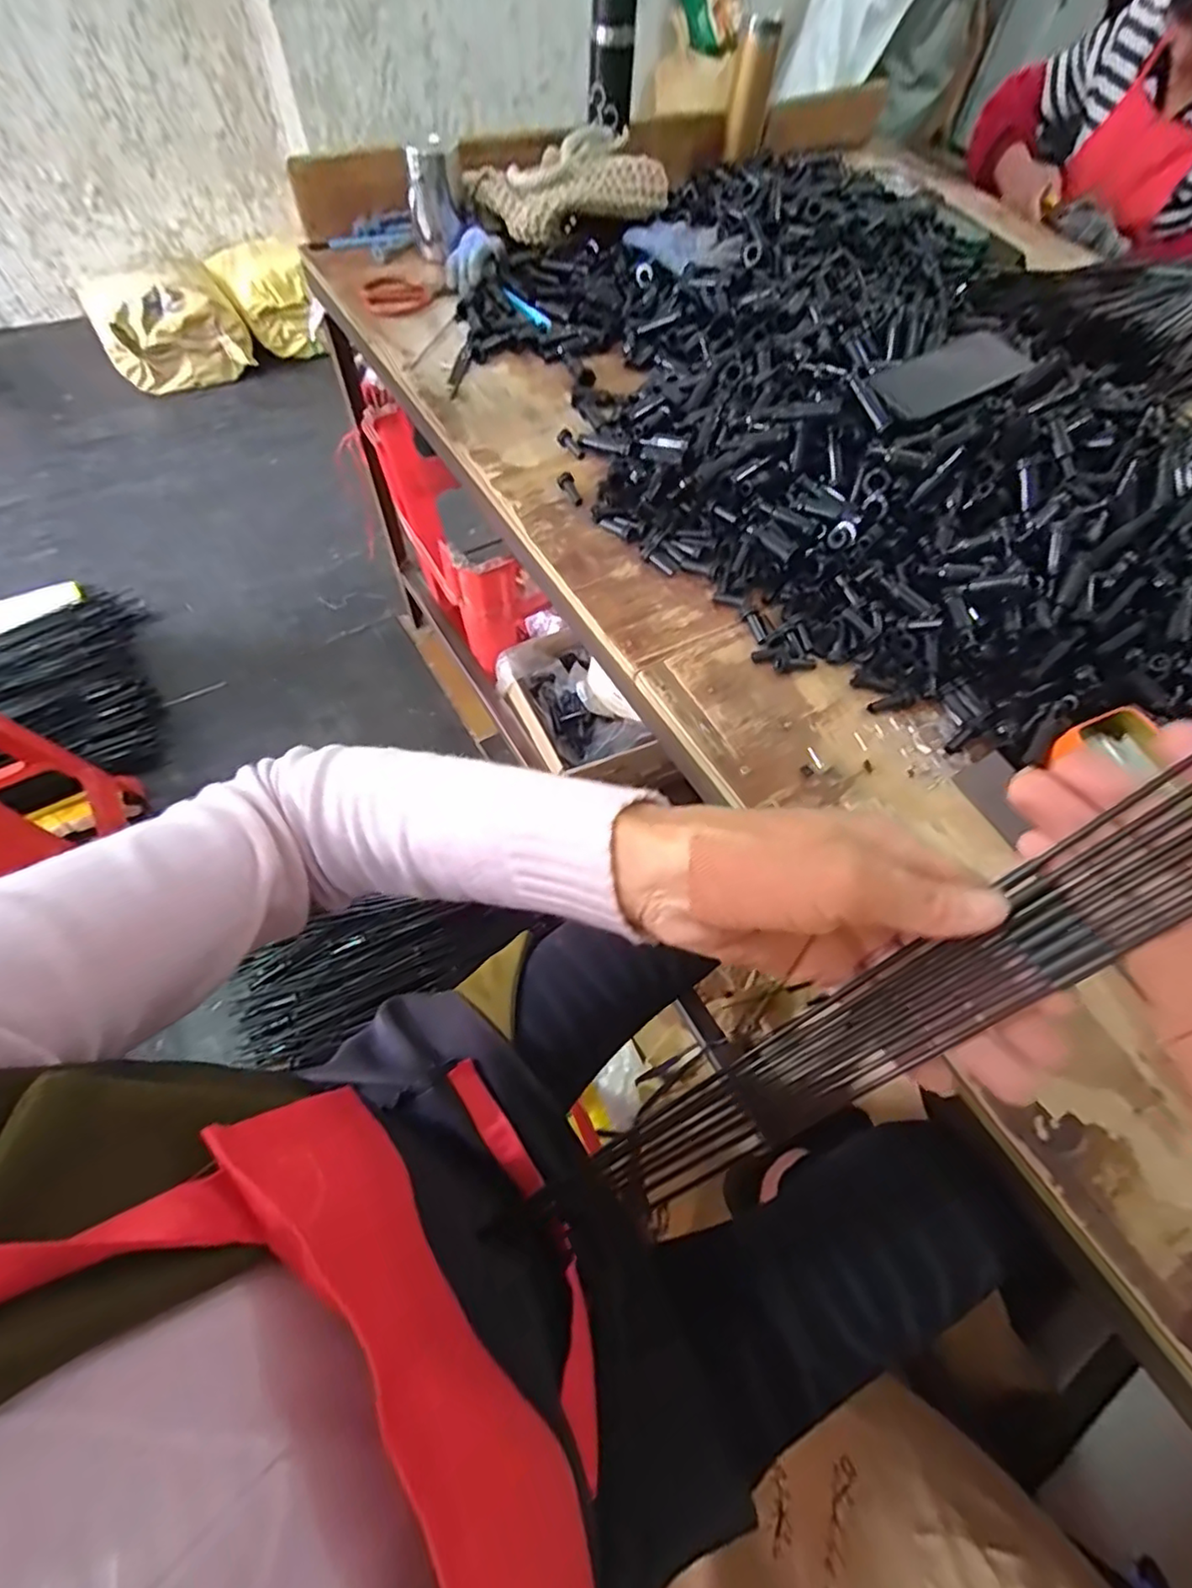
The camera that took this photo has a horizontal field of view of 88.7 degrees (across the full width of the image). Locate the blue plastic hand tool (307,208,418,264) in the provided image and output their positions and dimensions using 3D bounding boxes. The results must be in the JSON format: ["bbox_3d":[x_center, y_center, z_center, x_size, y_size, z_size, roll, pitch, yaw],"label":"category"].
[{"bbox_3d":[-0.337,-0.814,0.893,0.150,0.026,0.067,-29,68,-18],"label":"blue plastic hand tool"}]

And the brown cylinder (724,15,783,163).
[{"bbox_3d":[0.255,-1.150,0.992,0.062,0.141,0.069,12,62,2],"label":"brown cylinder"}]

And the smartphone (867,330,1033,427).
[{"bbox_3d":[0.356,-0.421,0.615,0.170,0.014,0.085,-24,69,-7],"label":"smartphone"}]

